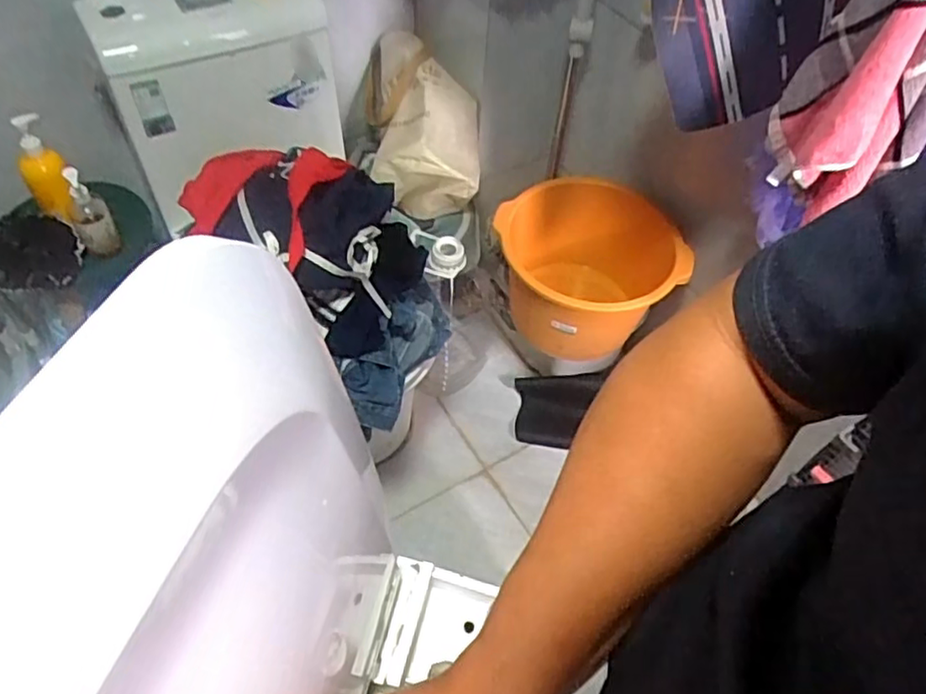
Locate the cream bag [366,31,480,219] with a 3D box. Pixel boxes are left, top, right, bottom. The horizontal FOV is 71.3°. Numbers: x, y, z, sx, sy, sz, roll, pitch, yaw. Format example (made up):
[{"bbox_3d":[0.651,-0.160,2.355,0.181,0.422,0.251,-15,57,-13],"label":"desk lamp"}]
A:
[{"bbox_3d":[-0.076,-0.398,1.206,0.218,0.357,0.161,3,54,-2],"label":"cream bag"}]

